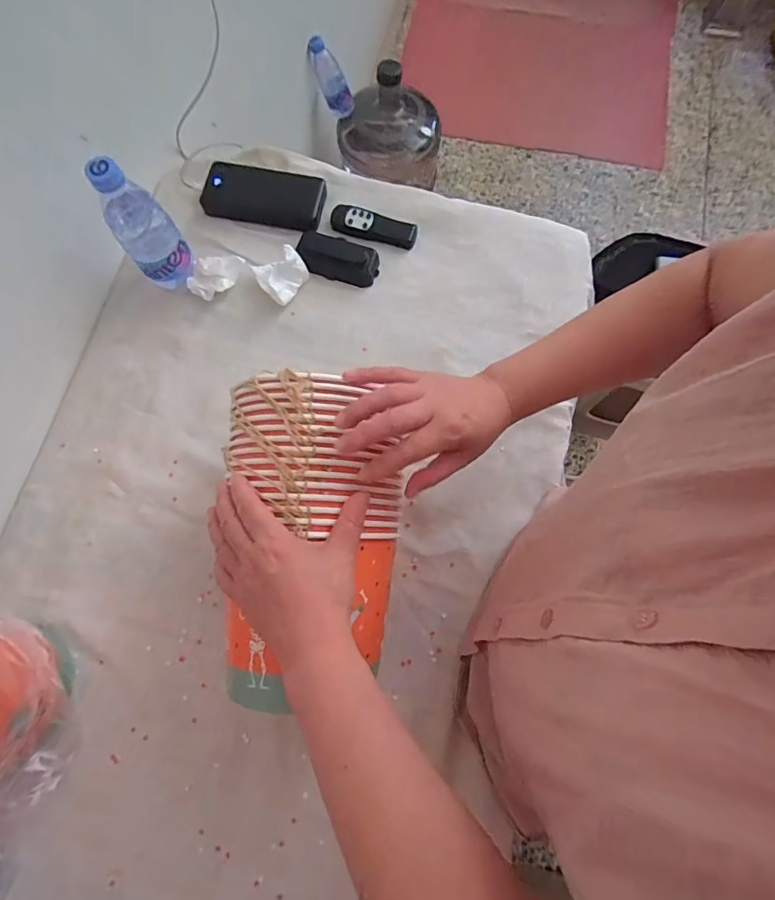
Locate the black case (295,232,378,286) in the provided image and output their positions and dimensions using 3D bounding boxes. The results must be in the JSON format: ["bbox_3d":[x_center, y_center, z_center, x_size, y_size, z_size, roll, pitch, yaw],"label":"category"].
[{"bbox_3d":[-0.062,-0.245,0.594,0.098,0.027,0.053,13,74,4],"label":"black case"}]

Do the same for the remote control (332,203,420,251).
[{"bbox_3d":[-0.019,-0.293,0.616,0.113,0.015,0.040,14,74,5],"label":"remote control"}]

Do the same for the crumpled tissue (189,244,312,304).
[{"bbox_3d":[-0.173,-0.215,0.581,0.145,0.034,0.063,2,74,1],"label":"crumpled tissue"}]

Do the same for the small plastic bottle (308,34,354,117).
[{"bbox_3d":[-0.132,-0.873,1.097,0.059,0.170,0.051,19,73,32],"label":"small plastic bottle"}]

